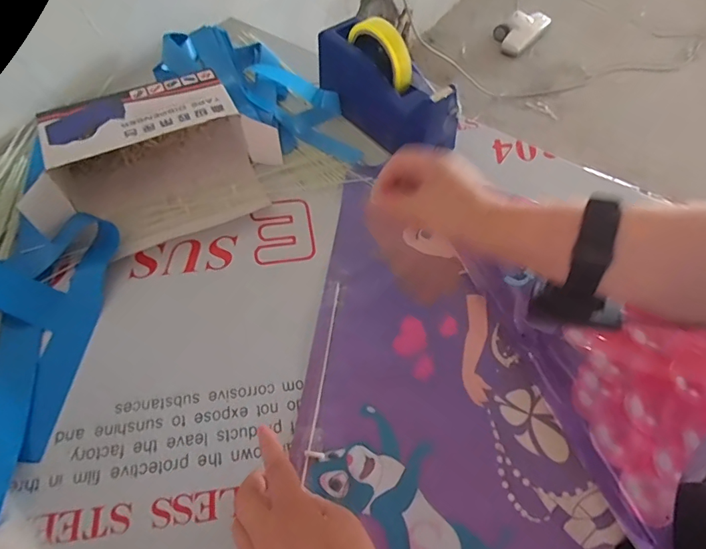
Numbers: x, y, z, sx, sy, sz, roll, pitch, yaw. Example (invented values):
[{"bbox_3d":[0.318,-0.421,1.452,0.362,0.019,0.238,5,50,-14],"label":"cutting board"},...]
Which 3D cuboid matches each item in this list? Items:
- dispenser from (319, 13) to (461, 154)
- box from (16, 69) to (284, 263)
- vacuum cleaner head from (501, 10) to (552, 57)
[{"bbox_3d":[0.042,-0.233,0.570,0.066,0.124,0.198,-38,65,-21],"label":"dispenser"},{"bbox_3d":[-0.225,-0.129,0.531,0.264,0.081,0.175,-21,60,-13],"label":"box"},{"bbox_3d":[0.558,-0.805,1.511,0.107,0.032,0.206,40,79,3],"label":"vacuum cleaner head"}]

